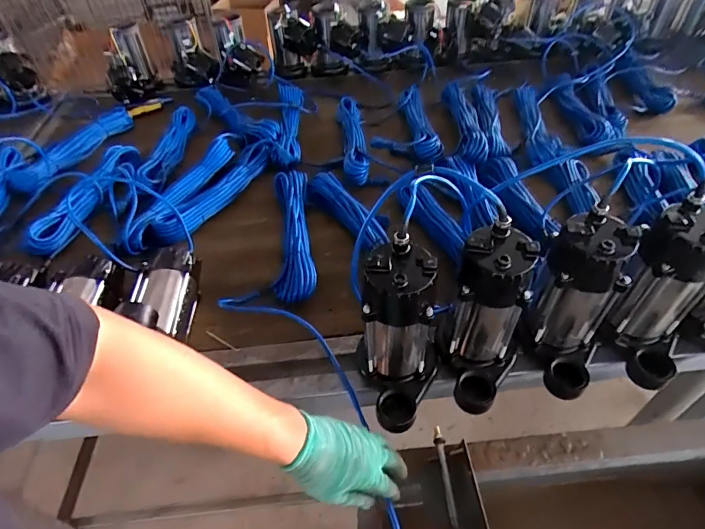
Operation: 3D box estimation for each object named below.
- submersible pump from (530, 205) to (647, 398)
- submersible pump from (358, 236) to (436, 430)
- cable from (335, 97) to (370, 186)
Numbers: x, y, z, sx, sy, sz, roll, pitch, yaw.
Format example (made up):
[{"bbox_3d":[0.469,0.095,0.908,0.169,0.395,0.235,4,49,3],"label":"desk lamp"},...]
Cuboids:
[{"bbox_3d":[0.306,0.060,0.600,0.107,0.224,0.125,25,52,24],"label":"submersible pump"},{"bbox_3d":[0.060,0.105,0.580,0.108,0.238,0.140,5,47,7],"label":"submersible pump"},{"bbox_3d":[-0.006,-0.333,1.101,0.074,0.074,0.377,-4,47,-1],"label":"cable"}]

